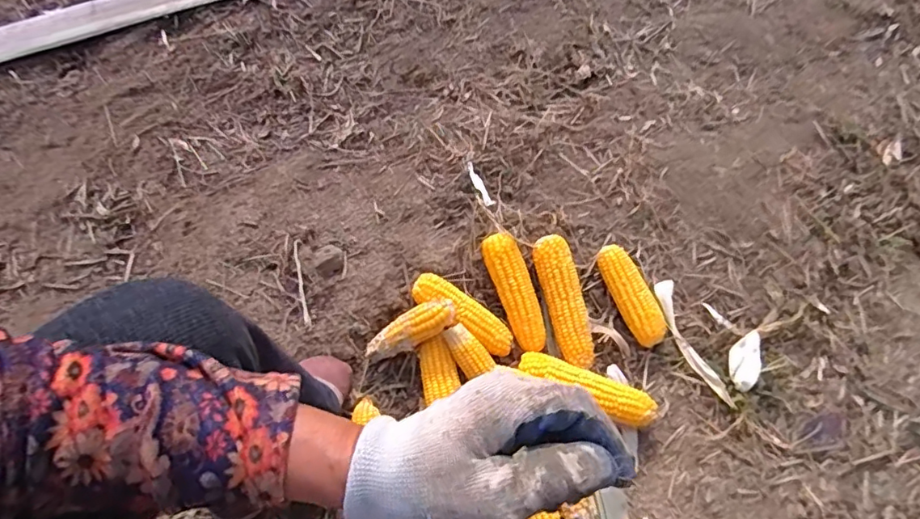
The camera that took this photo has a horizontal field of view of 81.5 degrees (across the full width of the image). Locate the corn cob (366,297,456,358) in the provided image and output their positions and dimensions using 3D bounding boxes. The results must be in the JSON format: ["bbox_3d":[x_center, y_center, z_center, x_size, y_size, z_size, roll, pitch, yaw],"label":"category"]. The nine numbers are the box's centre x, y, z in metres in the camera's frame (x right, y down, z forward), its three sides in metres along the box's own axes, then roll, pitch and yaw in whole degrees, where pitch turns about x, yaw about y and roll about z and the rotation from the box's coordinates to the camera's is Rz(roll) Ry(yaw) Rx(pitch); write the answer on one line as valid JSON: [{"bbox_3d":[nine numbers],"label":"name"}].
[{"bbox_3d":[-0.068,0.100,0.739,0.140,0.034,0.051,-30,68,16],"label":"corn cob"}]

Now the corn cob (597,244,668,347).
[{"bbox_3d":[0.249,0.054,0.789,0.049,0.049,0.152,-22,69,-10],"label":"corn cob"}]

